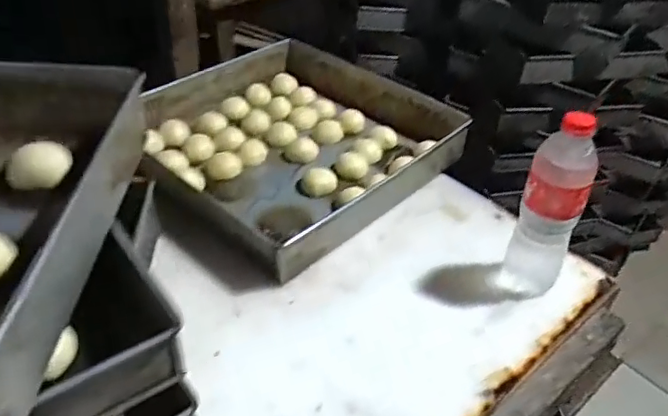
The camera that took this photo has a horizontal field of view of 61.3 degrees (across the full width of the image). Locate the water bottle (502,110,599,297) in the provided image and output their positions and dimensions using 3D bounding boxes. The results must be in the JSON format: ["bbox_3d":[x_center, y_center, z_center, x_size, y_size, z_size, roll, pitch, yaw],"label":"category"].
[{"bbox_3d":[0.241,0.002,0.629,0.056,0.223,0.057,-15,43,-24],"label":"water bottle"}]

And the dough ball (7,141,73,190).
[{"bbox_3d":[-0.254,-0.038,0.486,0.044,0.024,0.041,3,38,-3],"label":"dough ball"}]

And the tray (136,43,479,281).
[{"bbox_3d":[-0.063,-0.110,0.871,0.402,0.078,0.420,33,46,31],"label":"tray"}]

